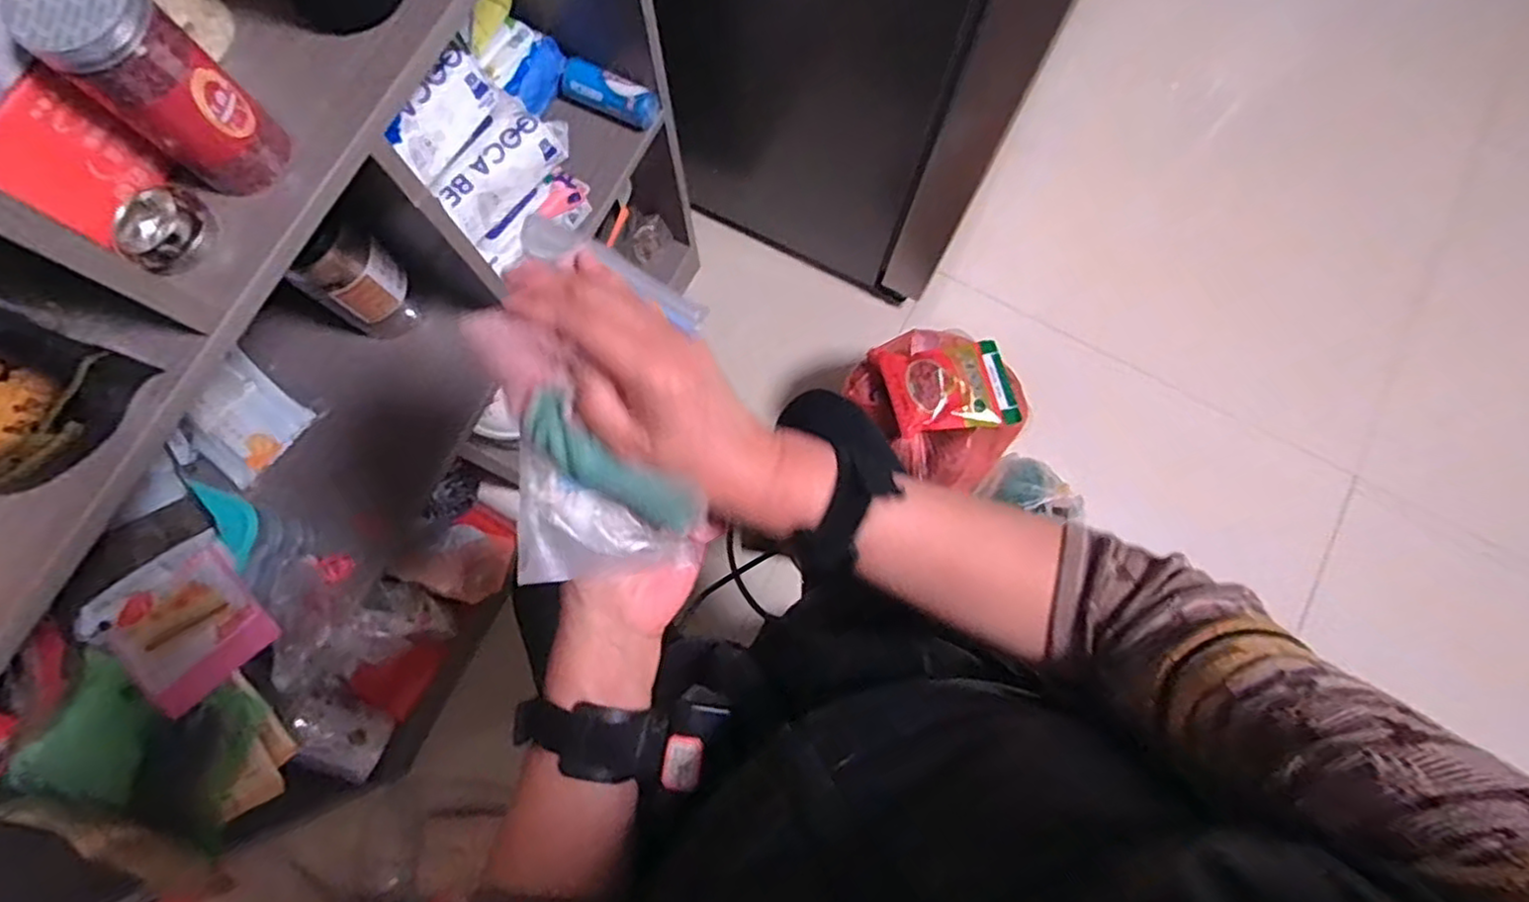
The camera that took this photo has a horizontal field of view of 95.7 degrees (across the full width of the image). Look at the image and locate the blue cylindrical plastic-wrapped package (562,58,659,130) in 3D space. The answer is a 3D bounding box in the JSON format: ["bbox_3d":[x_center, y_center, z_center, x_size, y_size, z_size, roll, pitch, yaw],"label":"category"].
[{"bbox_3d":[-0.186,-0.423,0.819,0.116,0.034,0.041,25,78,5],"label":"blue cylindrical plastic-wrapped package"}]

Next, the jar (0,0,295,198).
[{"bbox_3d":[-0.334,-0.203,0.388,0.053,0.121,0.056,0,77,-1],"label":"jar"}]

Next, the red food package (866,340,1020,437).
[{"bbox_3d":[0.246,-0.097,0.949,0.182,0.046,0.152,-6,77,-2],"label":"red food package"}]

